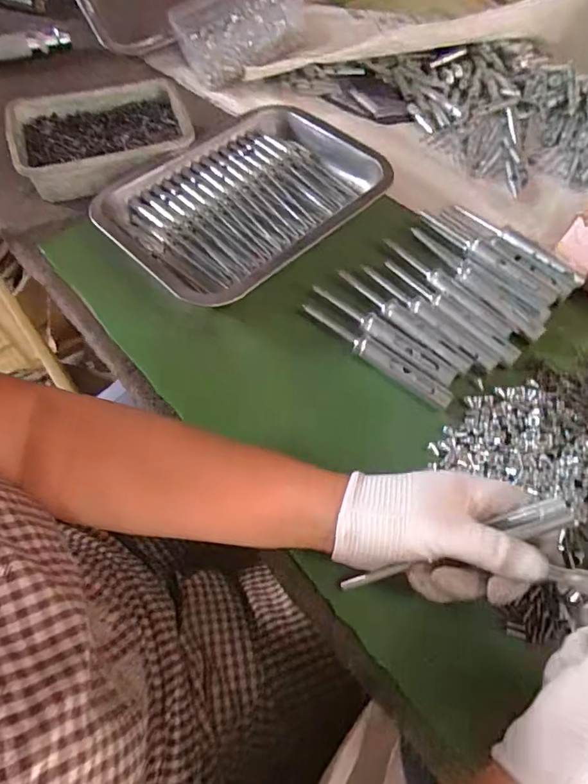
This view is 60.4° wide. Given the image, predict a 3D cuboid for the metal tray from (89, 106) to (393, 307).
[{"bbox_3d":[-0.045,-0.190,0.490,0.258,0.034,0.198,-38,68,-20],"label":"metal tray"}]

